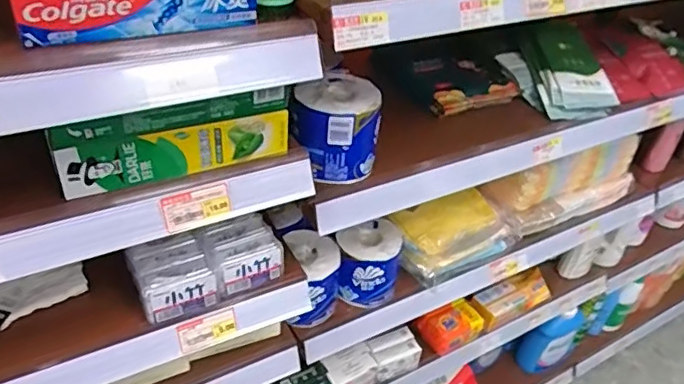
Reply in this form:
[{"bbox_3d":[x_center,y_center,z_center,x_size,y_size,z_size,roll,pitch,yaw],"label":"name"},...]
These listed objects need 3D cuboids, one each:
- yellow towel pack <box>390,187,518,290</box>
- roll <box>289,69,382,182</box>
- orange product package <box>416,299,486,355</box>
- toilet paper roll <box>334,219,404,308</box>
[{"bbox_3d":[0.198,0.068,0.991,0.228,0.111,0.099,-16,45,-26],"label":"yellow towel pack"},{"bbox_3d":[-0.008,-0.084,0.724,0.108,0.101,0.096,4,39,-3],"label":"roll"},{"bbox_3d":[0.232,0.285,1.190,0.129,0.049,0.079,-16,44,-26],"label":"orange product package"},{"bbox_3d":[0.040,0.120,0.913,0.101,0.096,0.107,4,39,-3],"label":"toilet paper roll"}]

